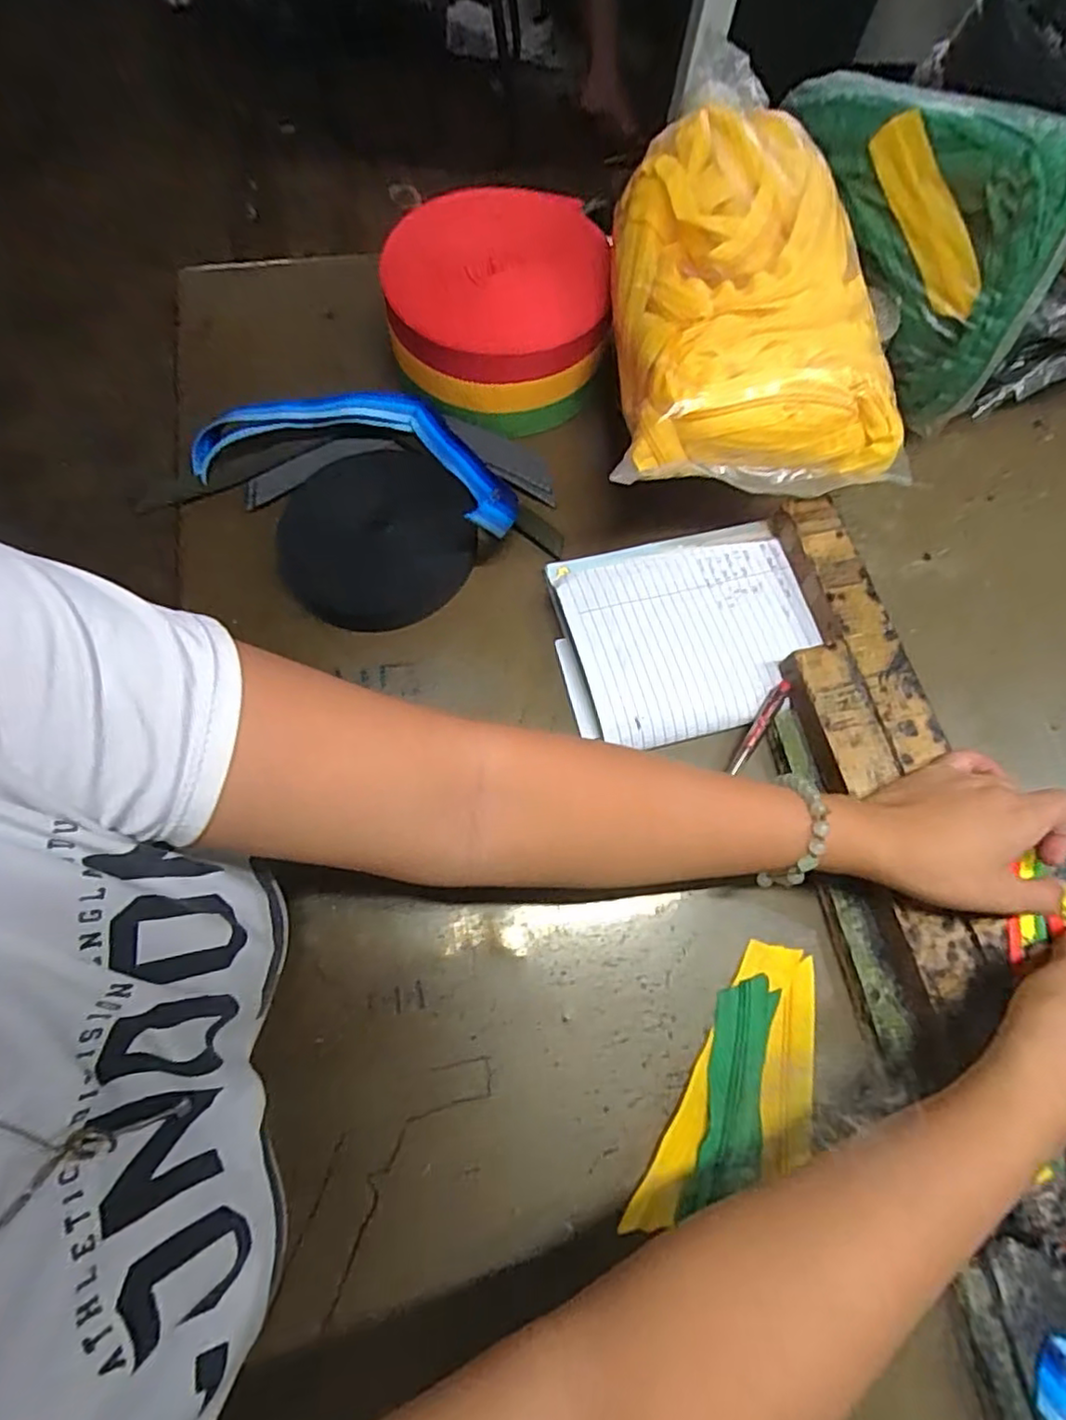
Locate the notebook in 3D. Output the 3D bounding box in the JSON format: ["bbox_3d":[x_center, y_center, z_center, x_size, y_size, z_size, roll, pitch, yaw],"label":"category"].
[{"bbox_3d":[0.107,-0.056,0.445,0.176,0.025,0.151,-11,75,-10],"label":"notebook"}]

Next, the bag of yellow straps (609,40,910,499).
[{"bbox_3d":[0.138,-0.268,0.407,0.187,0.093,0.237,-3,70,-4],"label":"bag of yellow straps"}]

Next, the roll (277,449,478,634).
[{"bbox_3d":[-0.114,-0.123,0.463,0.137,0.033,0.133,1,70,-3],"label":"roll"}]

